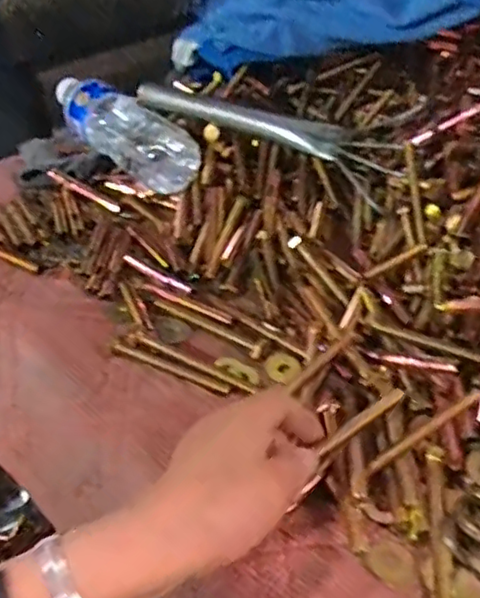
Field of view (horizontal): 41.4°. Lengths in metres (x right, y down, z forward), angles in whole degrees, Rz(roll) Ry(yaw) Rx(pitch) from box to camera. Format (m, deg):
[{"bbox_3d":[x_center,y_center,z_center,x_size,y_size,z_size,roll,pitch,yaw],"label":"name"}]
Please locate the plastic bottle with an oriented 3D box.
[{"bbox_3d":[-0.120,-0.177,0.664,0.085,0.060,0.194,-35,61,-31],"label":"plastic bottle"}]

